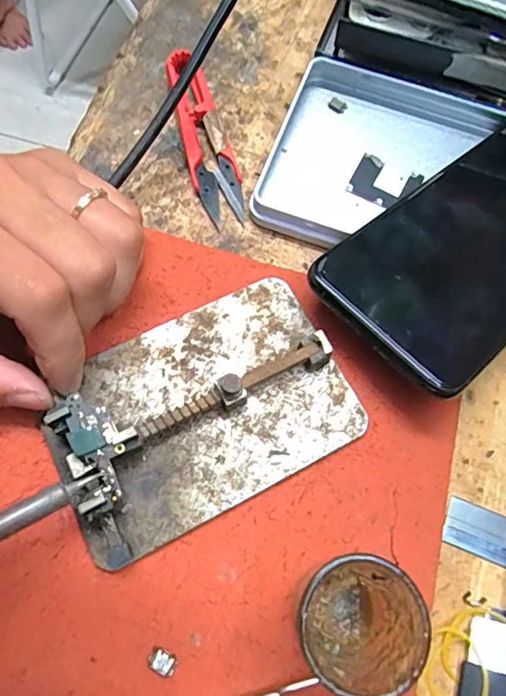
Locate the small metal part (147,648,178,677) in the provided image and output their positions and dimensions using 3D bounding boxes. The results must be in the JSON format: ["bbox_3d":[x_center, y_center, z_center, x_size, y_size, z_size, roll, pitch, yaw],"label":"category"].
[{"bbox_3d":[-0.031,0.109,0.175,0.010,0.004,0.007,24,70,6],"label":"small metal part"}]

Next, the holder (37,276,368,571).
[{"bbox_3d":[-0.022,0.022,0.199,0.116,0.016,0.080,-26,73,-12],"label":"holder"}]

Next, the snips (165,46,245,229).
[{"bbox_3d":[-0.024,-0.108,0.254,0.023,0.013,0.098,-12,71,-7],"label":"snips"}]

